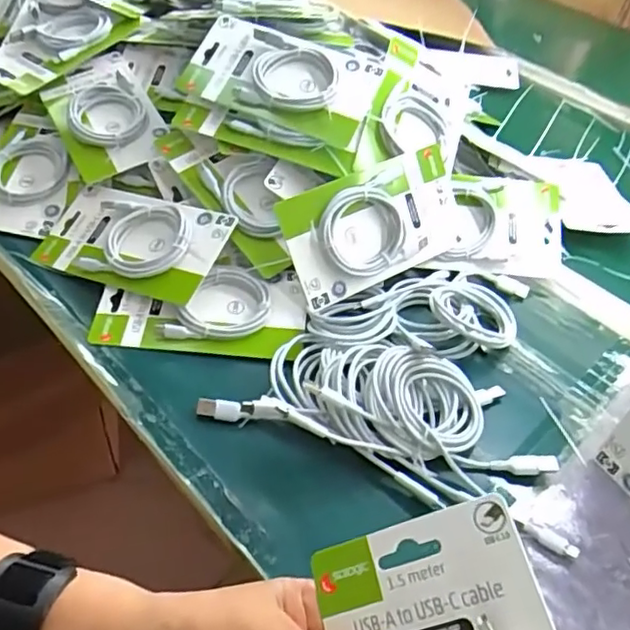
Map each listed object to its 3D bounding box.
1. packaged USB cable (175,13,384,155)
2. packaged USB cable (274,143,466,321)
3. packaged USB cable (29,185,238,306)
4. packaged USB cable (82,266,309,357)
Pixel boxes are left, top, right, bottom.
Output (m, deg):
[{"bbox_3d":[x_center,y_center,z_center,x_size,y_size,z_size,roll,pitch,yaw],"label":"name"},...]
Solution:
[{"bbox_3d":[-0.034,-0.228,0.592,0.178,0.020,0.095,21,78,9],"label":"packaged USB cable"},{"bbox_3d":[0.060,-0.082,0.566,0.180,0.101,0.021,-25,15,-23],"label":"packaged USB cable"},{"bbox_3d":[-0.171,-0.071,0.569,0.177,0.014,0.098,15,65,21],"label":"packaged USB cable"},{"bbox_3d":[-0.100,-0.005,0.537,0.178,0.025,0.086,4,43,-4],"label":"packaged USB cable"}]

